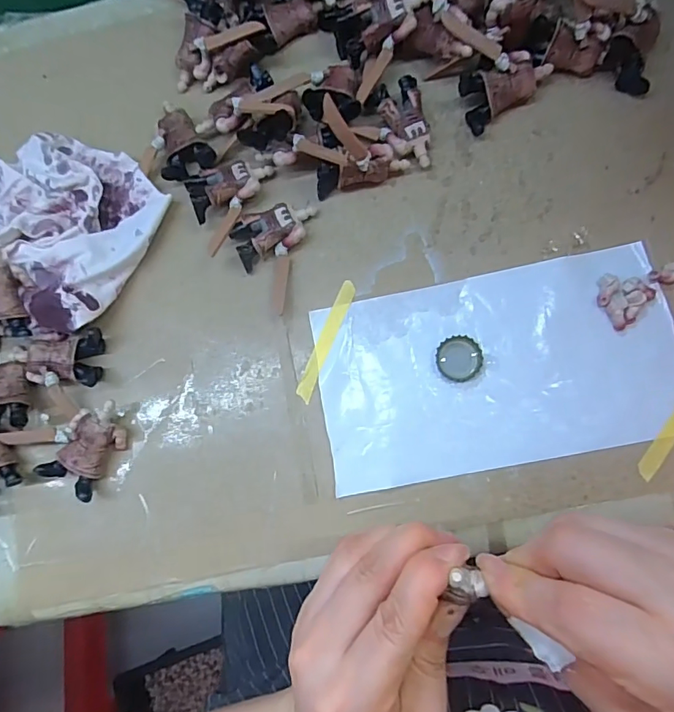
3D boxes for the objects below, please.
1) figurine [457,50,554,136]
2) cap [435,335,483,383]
[{"bbox_3d":[0.111,-0.174,0.312,0.058,0.024,0.032,-25,83,1],"label":"figurine"},{"bbox_3d":[0.077,0.002,0.303,0.027,0.006,0.028,-1,81,6],"label":"cap"}]

